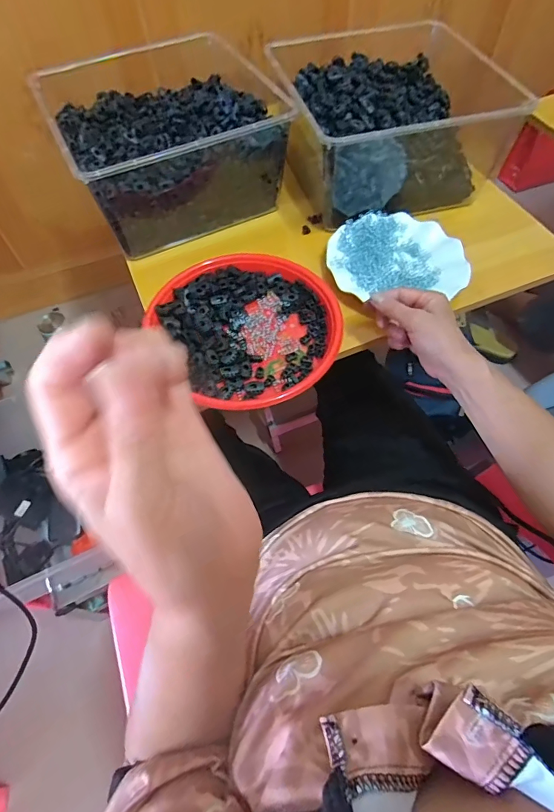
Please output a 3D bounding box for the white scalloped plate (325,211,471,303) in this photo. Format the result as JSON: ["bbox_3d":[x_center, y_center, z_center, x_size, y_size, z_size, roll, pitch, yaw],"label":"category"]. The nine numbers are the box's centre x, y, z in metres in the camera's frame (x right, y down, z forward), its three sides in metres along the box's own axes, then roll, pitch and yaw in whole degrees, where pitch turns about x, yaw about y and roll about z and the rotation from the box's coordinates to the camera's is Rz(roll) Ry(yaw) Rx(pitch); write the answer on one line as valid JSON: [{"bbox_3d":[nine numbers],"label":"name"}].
[{"bbox_3d":[0.161,-0.209,0.588,0.177,0.022,0.151,-3,60,-1],"label":"white scalloped plate"}]

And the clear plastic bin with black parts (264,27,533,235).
[{"bbox_3d":[0.154,-0.425,0.640,0.281,0.125,0.270,-14,61,-7],"label":"clear plastic bin with black parts"}]

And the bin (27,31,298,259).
[{"bbox_3d":[-0.160,-0.392,0.633,0.284,0.135,0.278,-24,63,-13],"label":"bin"}]

